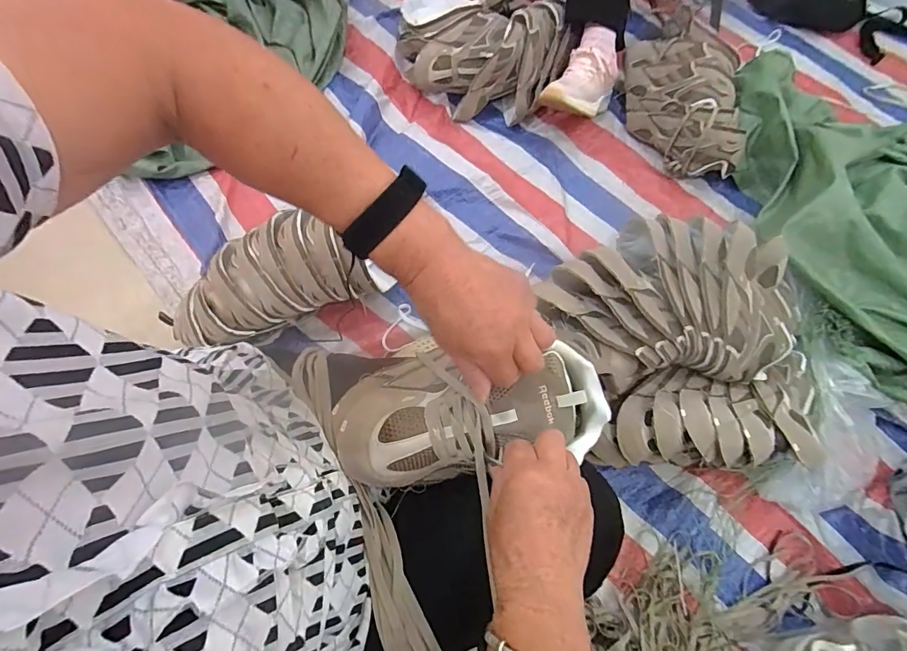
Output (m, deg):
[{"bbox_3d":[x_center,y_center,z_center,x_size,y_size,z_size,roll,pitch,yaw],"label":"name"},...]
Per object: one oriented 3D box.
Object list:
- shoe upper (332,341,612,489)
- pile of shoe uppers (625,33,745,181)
[{"bbox_3d":[0.015,0.076,0.404,0.232,0.062,0.112,-8,72,-1],"label":"shoe upper"},{"bbox_3d":[0.487,-0.473,0.940,0.202,0.148,0.296,4,72,1],"label":"pile of shoe uppers"}]

